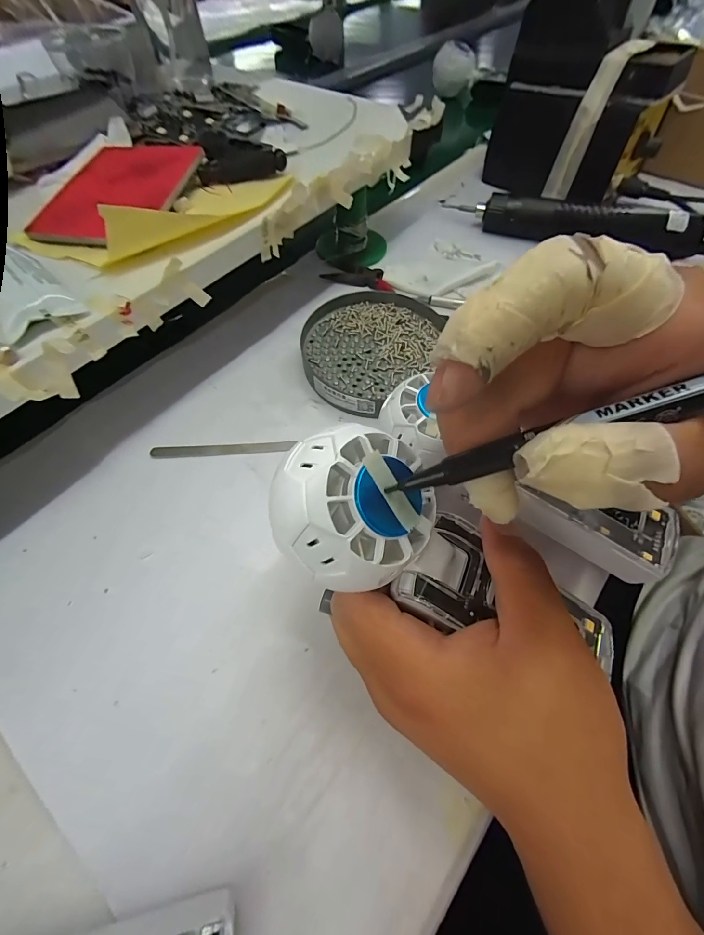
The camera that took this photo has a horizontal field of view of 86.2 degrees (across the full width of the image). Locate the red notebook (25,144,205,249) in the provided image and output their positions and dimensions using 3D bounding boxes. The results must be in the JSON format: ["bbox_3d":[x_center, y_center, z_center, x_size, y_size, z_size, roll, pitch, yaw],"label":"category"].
[{"bbox_3d":[-0.143,-0.174,0.231,0.071,0.009,0.096,10,60,5],"label":"red notebook"}]

